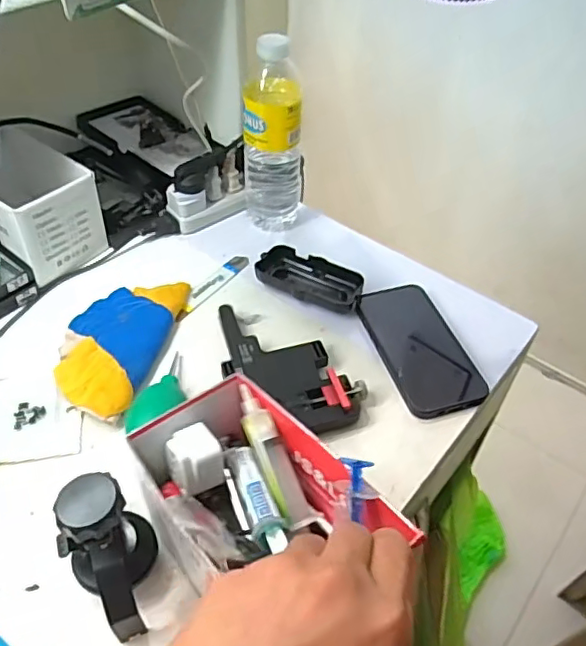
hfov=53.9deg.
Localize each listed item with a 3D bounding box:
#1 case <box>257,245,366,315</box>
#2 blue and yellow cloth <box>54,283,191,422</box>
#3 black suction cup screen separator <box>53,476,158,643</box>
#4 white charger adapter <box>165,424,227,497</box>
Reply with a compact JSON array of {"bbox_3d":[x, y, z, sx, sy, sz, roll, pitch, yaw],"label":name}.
[{"bbox_3d":[0.019,-0.044,0.597,0.109,0.025,0.049,20,49,16],"label":"case"},{"bbox_3d":[-0.164,0.014,0.535,0.089,0.016,0.167,9,47,7],"label":"blue and yellow cloth"},{"bbox_3d":[-0.112,0.149,0.361,0.053,0.097,0.077,-20,51,-20],"label":"black suction cup screen separator"},{"bbox_3d":[-0.066,0.091,0.384,0.034,0.027,0.040,-20,50,-19],"label":"white charger adapter"}]

